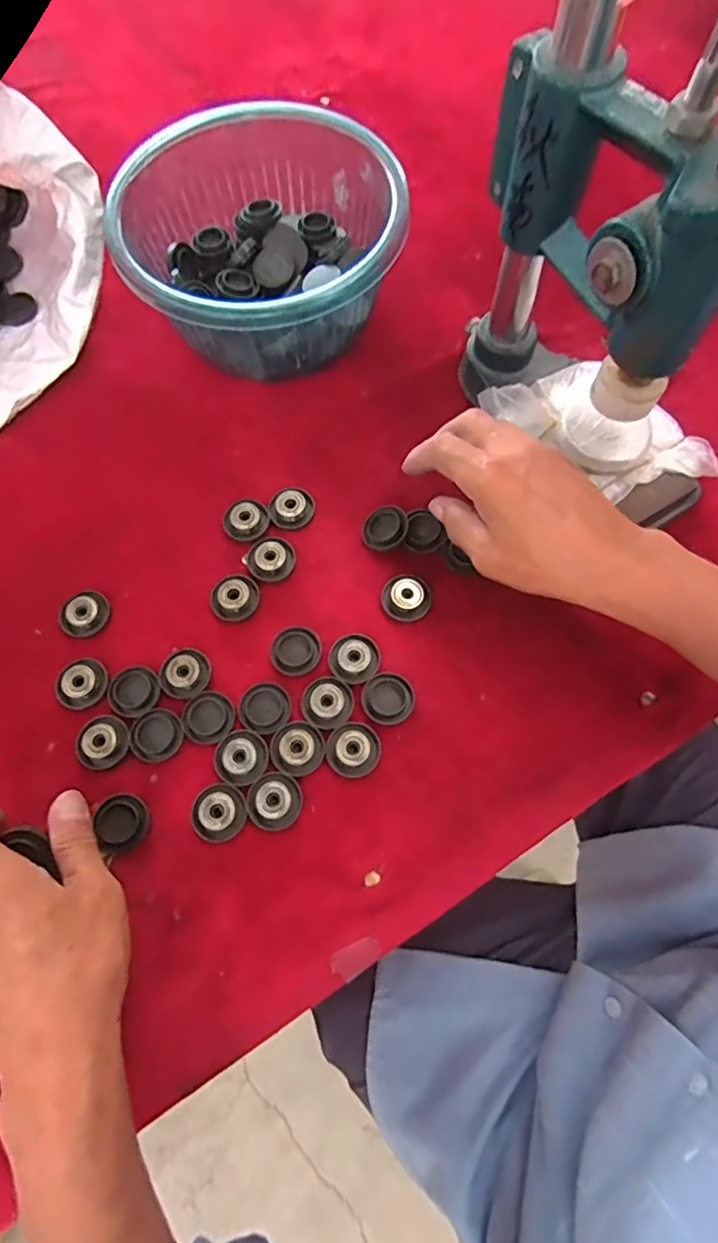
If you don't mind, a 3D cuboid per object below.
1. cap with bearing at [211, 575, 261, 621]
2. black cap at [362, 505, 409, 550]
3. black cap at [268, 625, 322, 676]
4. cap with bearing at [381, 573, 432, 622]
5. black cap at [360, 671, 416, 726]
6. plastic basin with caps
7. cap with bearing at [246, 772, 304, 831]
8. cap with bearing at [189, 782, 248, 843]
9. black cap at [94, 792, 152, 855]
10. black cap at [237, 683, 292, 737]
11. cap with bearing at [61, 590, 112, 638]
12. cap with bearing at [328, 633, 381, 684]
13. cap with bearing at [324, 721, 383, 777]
[{"bbox_3d":[-0.085,-0.017,0.395,0.029,0.009,0.033,30,74,12],"label":"cap with bearing"},{"bbox_3d":[0.018,-0.066,0.408,0.032,0.012,0.027,-23,71,-6],"label":"black cap"},{"bbox_3d":[-0.042,0.019,0.383,0.031,0.006,0.034,-1,70,2],"label":"black cap"},{"bbox_3d":[0.032,-0.017,0.393,0.031,0.011,0.034,-1,70,2],"label":"cap with bearing"},{"bbox_3d":[0.019,0.049,0.371,0.032,0.005,0.033,-1,70,2],"label":"black cap"},{"bbox_3d":[-0.073,-0.289,0.449,0.200,0.102,0.200,-1,70,2],"label":"plastic basin with caps"},{"bbox_3d":[-0.051,0.108,0.349,0.031,0.007,0.033,-1,70,2],"label":"cap with bearing"},{"bbox_3d":[-0.084,0.114,0.347,0.033,0.009,0.033,-1,70,2],"label":"cap with bearing"},{"bbox_3d":[-0.141,0.119,0.347,0.027,0.009,0.031,-23,71,-6],"label":"black cap"},{"bbox_3d":[-0.060,0.055,0.370,0.033,0.004,0.033,-1,70,2],"label":"black cap"},{"bbox_3d":[-0.186,-0.004,0.396,0.028,0.012,0.033,38,76,14],"label":"cap with bearing"},{"bbox_3d":[-0.003,0.023,0.380,0.032,0.008,0.034,-1,70,2],"label":"cap with bearing"},{"bbox_3d":[-0.003,0.079,0.360,0.033,0.005,0.032,-1,70,2],"label":"cap with bearing"}]

